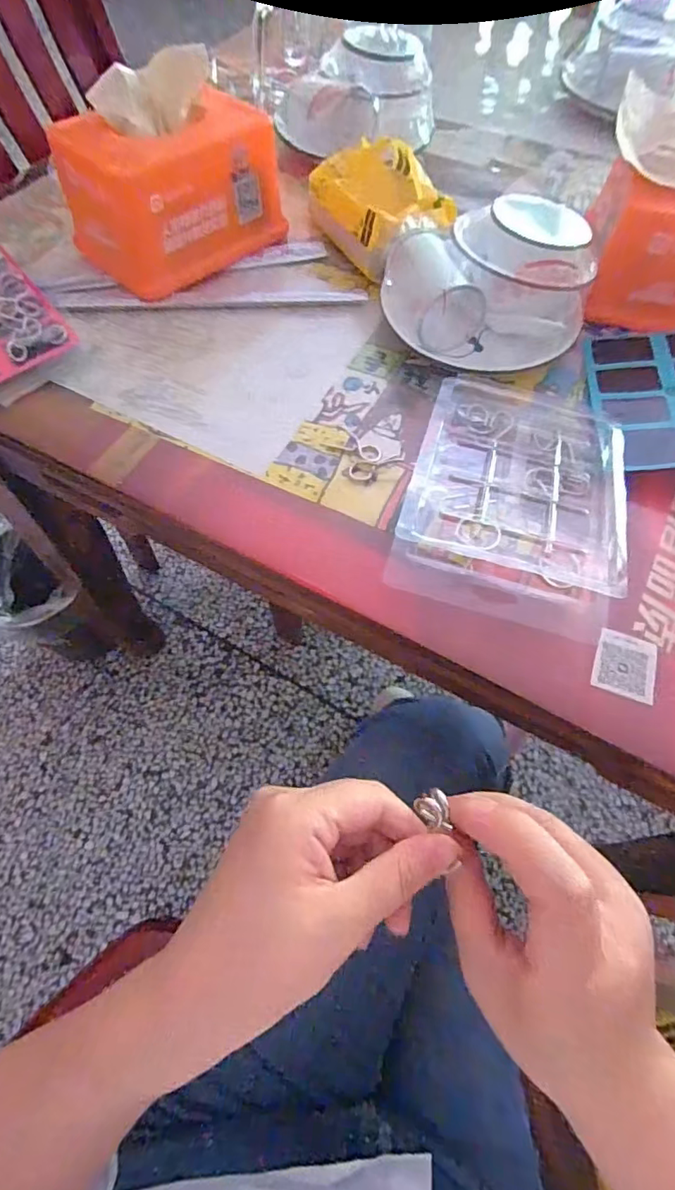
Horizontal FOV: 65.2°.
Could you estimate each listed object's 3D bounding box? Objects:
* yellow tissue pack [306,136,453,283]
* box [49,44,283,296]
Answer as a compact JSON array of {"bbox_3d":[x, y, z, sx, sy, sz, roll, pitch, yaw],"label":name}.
[{"bbox_3d":[0.036,-0.334,0.456,0.090,0.061,0.121,-30,69,-15],"label":"yellow tissue pack"},{"bbox_3d":[-0.133,-0.332,0.426,0.157,0.108,0.098,-39,71,-18],"label":"box"}]

